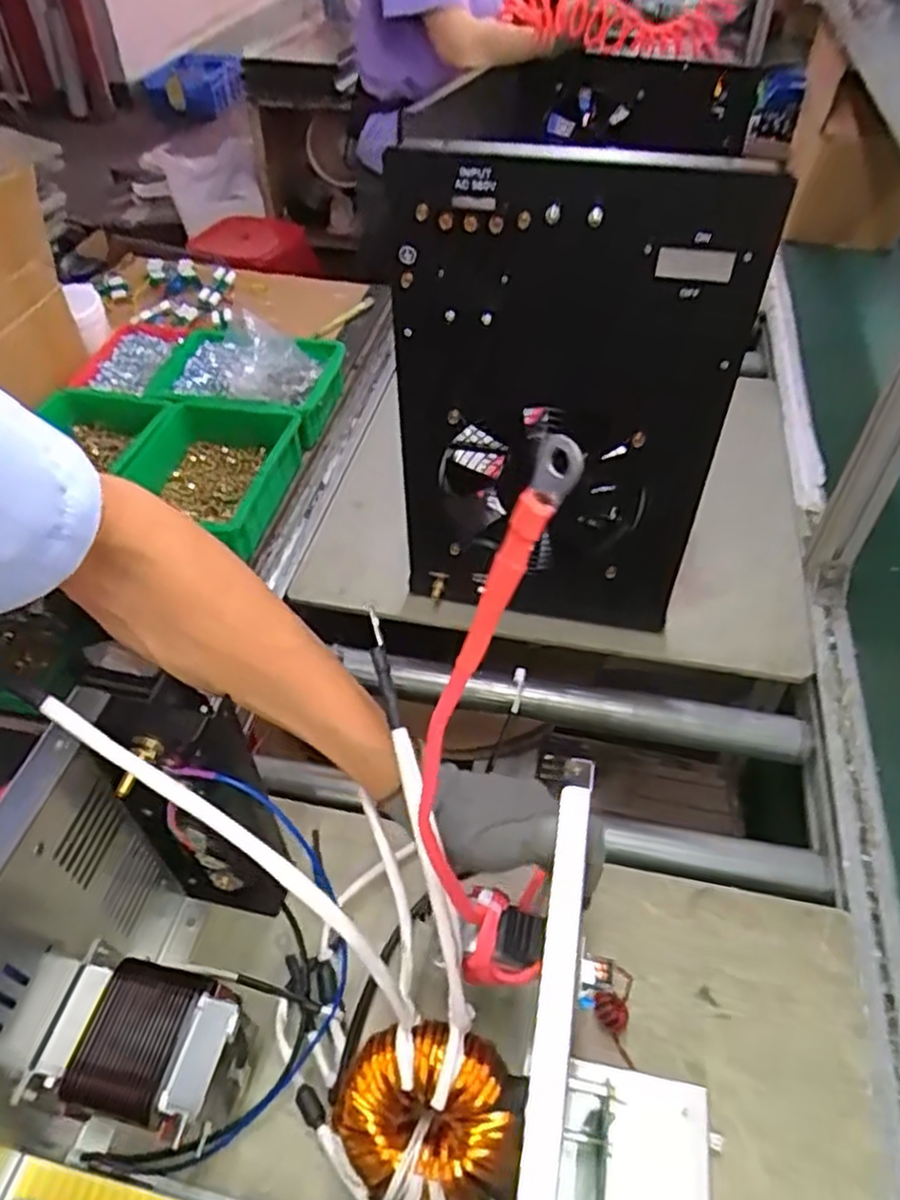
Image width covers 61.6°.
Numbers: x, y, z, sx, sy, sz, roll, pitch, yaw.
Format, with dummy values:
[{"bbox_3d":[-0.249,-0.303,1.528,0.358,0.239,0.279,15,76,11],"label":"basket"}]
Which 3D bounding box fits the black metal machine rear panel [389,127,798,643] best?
[{"bbox_3d":[0.096,-0.155,0.711,0.294,0.474,0.068,9,48,9],"label":"black metal machine rear panel"}]

